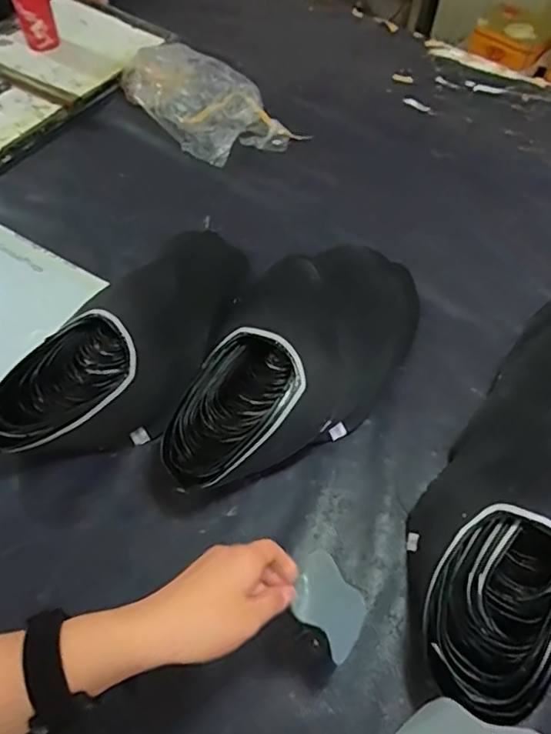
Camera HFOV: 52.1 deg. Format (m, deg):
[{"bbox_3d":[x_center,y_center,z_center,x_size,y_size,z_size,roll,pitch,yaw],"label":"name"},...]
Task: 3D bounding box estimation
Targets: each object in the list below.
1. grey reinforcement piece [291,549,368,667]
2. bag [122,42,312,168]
[{"bbox_3d":[0.045,0.188,0.449,0.072,0.009,0.060,49,46,-11],"label":"grey reinforcement piece"},{"bbox_3d":[-0.112,-0.423,0.908,0.171,0.077,0.264,-39,65,-24],"label":"bag"}]

